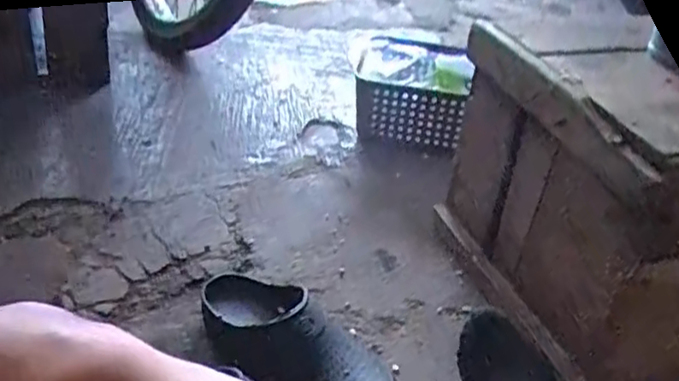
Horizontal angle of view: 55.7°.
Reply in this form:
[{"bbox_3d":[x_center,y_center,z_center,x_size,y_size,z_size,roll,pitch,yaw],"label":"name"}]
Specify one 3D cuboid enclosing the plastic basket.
[{"bbox_3d":[0.115,-0.177,1.102,0.200,0.109,0.217,8,34,3],"label":"plastic basket"}]

